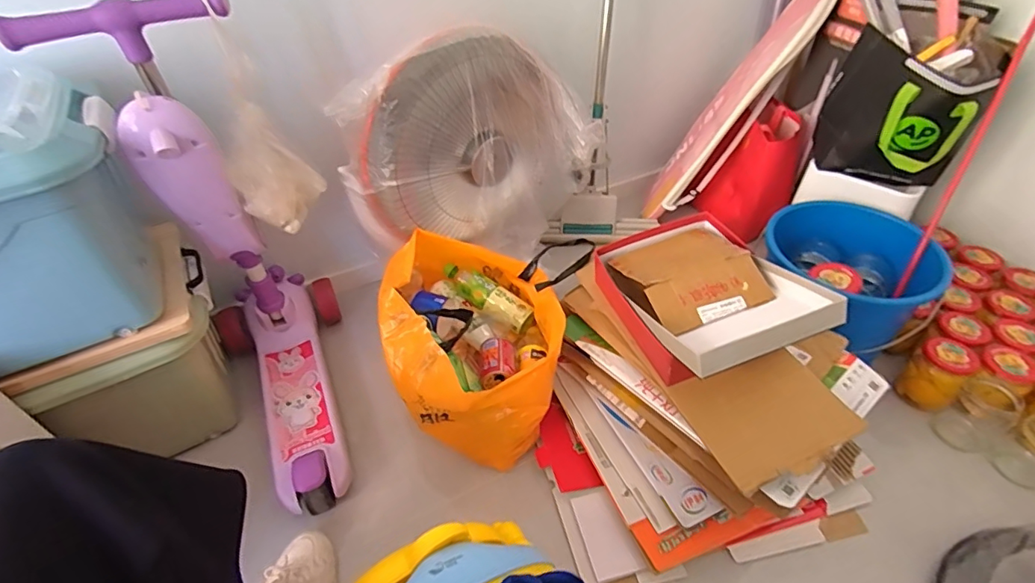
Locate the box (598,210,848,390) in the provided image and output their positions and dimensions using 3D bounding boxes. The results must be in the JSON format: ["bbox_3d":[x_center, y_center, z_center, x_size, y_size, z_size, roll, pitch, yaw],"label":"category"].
[{"bbox_3d":[0.300,-0.004,0.818,0.255,0.129,0.334,-12,44,-10],"label":"box"}]

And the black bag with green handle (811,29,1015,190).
[{"bbox_3d":[0.730,-0.341,0.984,0.247,0.221,0.169,26,50,27],"label":"black bag with green handle"}]

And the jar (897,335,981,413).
[{"bbox_3d":[0.785,0.150,0.948,0.099,0.114,0.090,-27,48,-24],"label":"jar"}]

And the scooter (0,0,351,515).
[{"bbox_3d":[-0.426,-0.042,0.788,0.247,0.661,0.502,-25,47,-22],"label":"scooter"}]

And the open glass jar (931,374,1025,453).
[{"bbox_3d":[0.813,0.214,0.891,0.091,0.117,0.084,-1,43,1],"label":"open glass jar"}]

